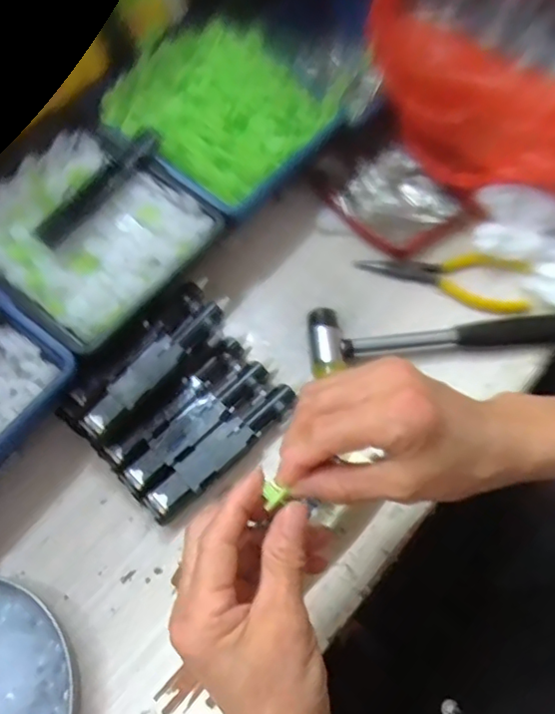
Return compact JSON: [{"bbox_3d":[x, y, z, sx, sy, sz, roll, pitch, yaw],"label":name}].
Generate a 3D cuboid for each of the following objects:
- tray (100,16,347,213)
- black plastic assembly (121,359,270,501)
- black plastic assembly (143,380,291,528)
[{"bbox_3d":[-0.045,-0.197,0.453,0.147,0.045,0.144,35,70,19],"label":"tray"},{"bbox_3d":[-0.054,0.047,0.393,0.025,0.018,0.118,40,72,21],"label":"black plastic assembly"},{"bbox_3d":[-0.035,0.061,0.383,0.117,0.020,0.026,-42,68,-17],"label":"black plastic assembly"}]

